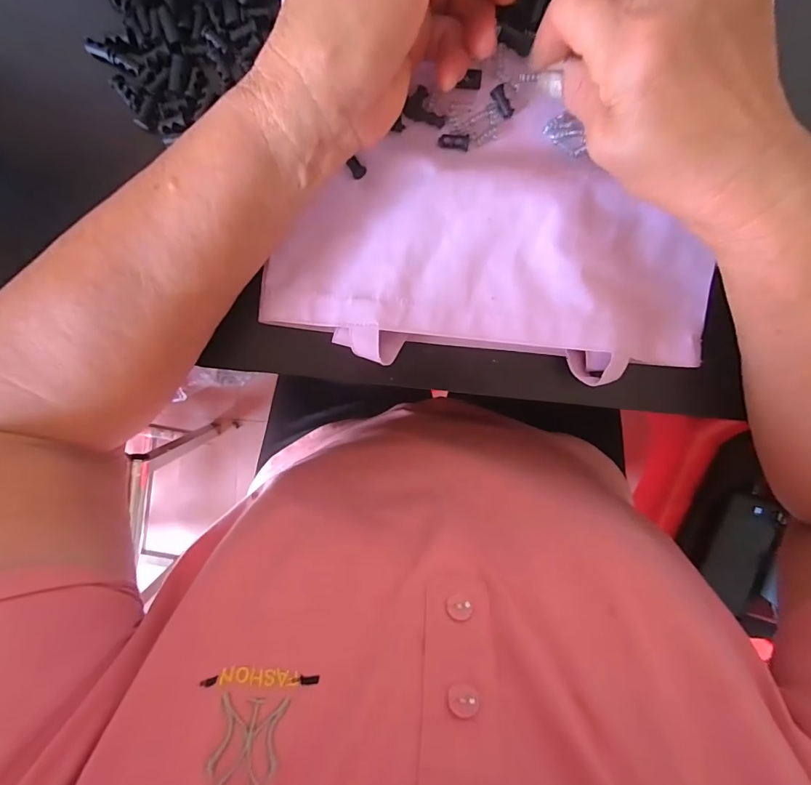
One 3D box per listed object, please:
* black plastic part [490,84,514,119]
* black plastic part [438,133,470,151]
[{"bbox_3d":[0.054,-0.161,0.245,0.008,0.004,0.016,-27,97,3],"label":"black plastic part"},{"bbox_3d":[0.027,-0.140,0.247,0.016,0.004,0.007,7,98,-1],"label":"black plastic part"}]

